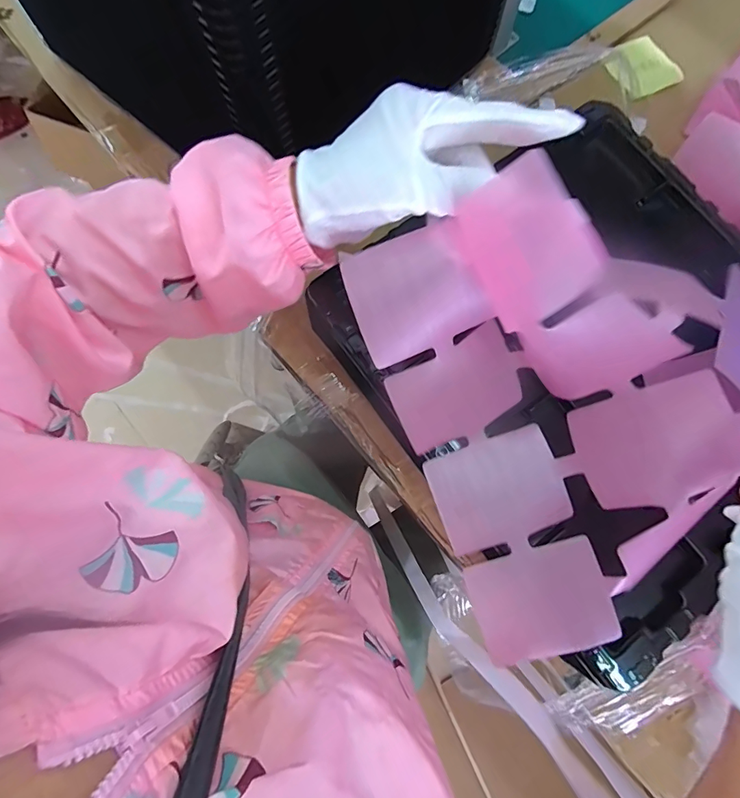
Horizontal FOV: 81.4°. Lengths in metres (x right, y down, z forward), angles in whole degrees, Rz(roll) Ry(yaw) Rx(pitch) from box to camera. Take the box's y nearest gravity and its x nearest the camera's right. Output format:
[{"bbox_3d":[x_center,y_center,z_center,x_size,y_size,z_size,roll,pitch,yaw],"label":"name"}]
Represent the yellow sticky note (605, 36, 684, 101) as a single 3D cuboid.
[{"bbox_3d":[0.315,-0.384,0.498,0.065,0.016,0.067,-25,79,-7],"label":"yellow sticky note"}]

